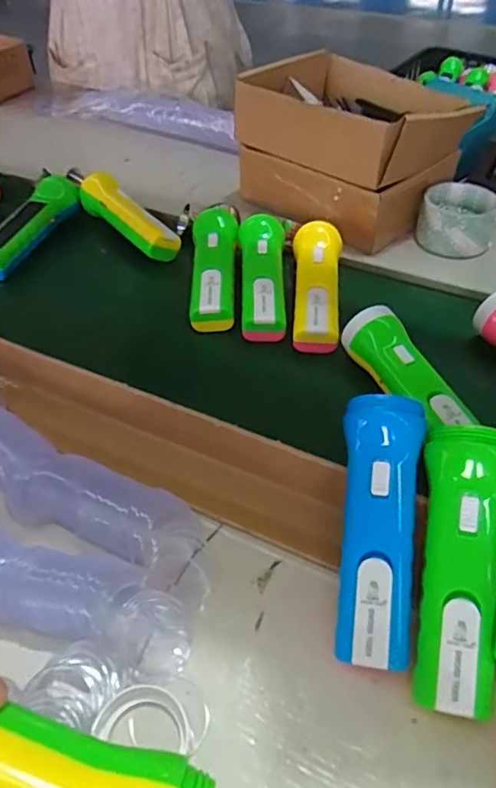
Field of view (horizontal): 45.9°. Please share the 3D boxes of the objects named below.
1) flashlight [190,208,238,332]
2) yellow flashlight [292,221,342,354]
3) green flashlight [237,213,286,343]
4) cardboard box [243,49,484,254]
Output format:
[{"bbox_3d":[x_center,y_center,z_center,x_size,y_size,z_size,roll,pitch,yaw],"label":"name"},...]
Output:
[{"bbox_3d":[-0.035,-0.137,0.621,0.047,0.042,0.177,-2,46,0],"label":"flashlight"},{"bbox_3d":[0.068,-0.110,0.590,0.047,0.041,0.157,3,46,7],"label":"yellow flashlight"},{"bbox_3d":[0.014,-0.123,0.598,0.046,0.034,0.157,0,46,3],"label":"green flashlight"},{"bbox_3d":[0.133,-0.304,0.700,0.224,0.136,0.223,33,56,30],"label":"cardboard box"}]

